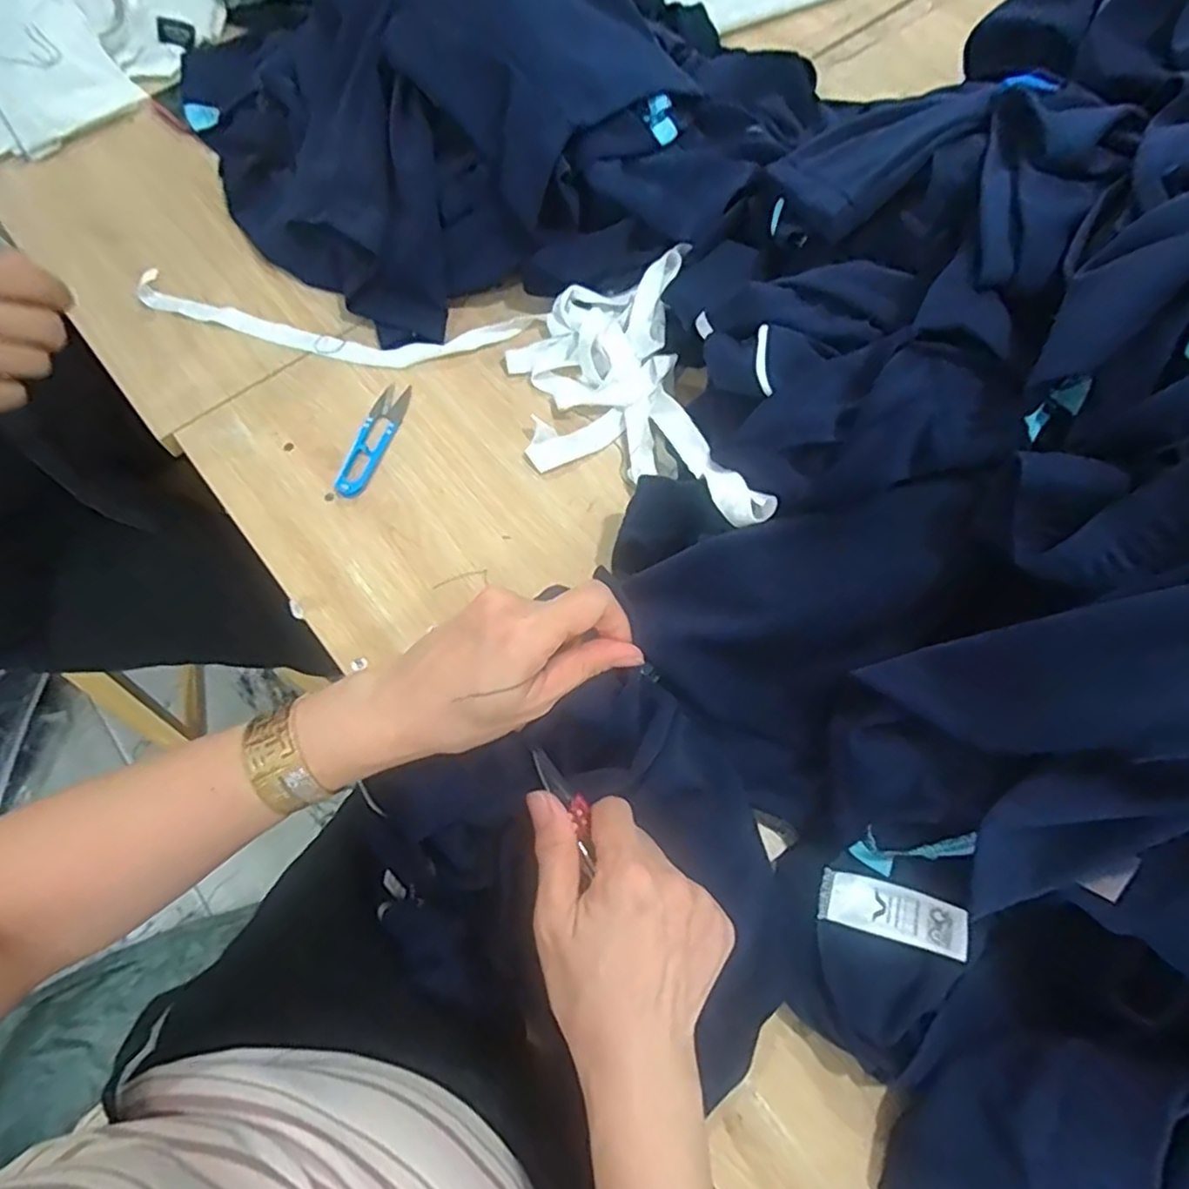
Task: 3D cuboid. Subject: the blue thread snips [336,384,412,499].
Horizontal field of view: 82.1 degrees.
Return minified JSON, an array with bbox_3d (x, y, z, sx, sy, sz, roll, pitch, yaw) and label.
[{"bbox_3d":[-0.191,-0.136,0.595,0.027,0.007,0.119,14,68,6],"label":"blue thread snips"}]

